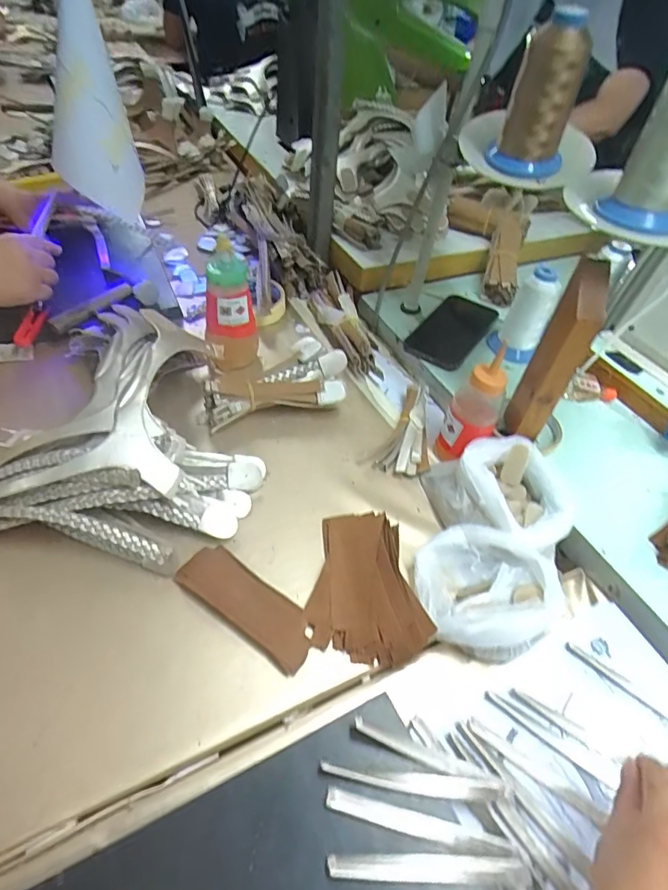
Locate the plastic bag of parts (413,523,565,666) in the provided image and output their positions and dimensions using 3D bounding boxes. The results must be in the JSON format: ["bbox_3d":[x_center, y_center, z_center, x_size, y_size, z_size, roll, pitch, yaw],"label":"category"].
[{"bbox_3d":[0.126,0.124,0.427,0.103,0.050,0.110,-17,52,-20],"label":"plastic bag of parts"}]

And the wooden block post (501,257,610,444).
[{"bbox_3d":[0.210,-0.076,0.476,0.045,0.188,0.053,26,52,19],"label":"wooden block post"}]

